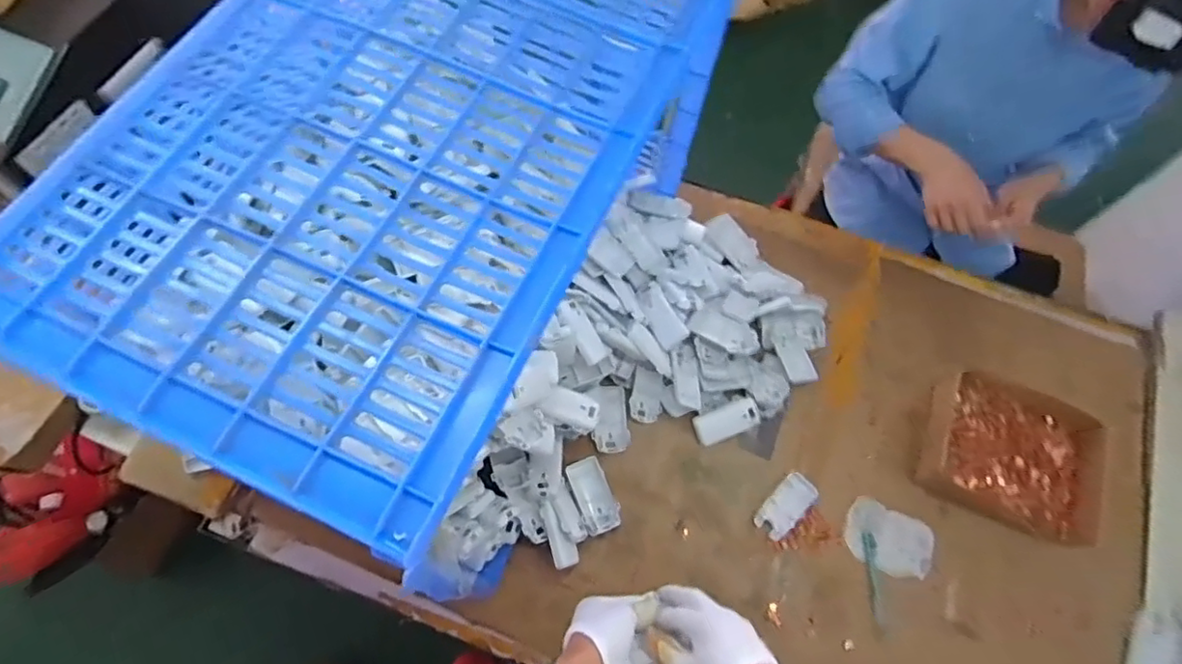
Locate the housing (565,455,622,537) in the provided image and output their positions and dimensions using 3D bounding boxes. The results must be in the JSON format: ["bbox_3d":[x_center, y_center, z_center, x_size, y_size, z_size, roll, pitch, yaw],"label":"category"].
[{"bbox_3d":[0.003,0.218,0.828,0.048,0.018,0.098,-19,68,-11],"label":"housing"}]

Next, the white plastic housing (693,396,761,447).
[{"bbox_3d":[0.194,0.125,0.872,0.096,0.014,0.044,-17,68,-11],"label":"white plastic housing"}]

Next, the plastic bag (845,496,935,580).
[{"bbox_3d":[0.400,0.277,0.827,0.113,0.013,0.080,24,67,8],"label":"plastic bag"}]

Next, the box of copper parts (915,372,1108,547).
[{"bbox_3d":[0.585,0.167,0.860,0.223,0.052,0.191,25,67,8],"label":"box of copper parts"}]

